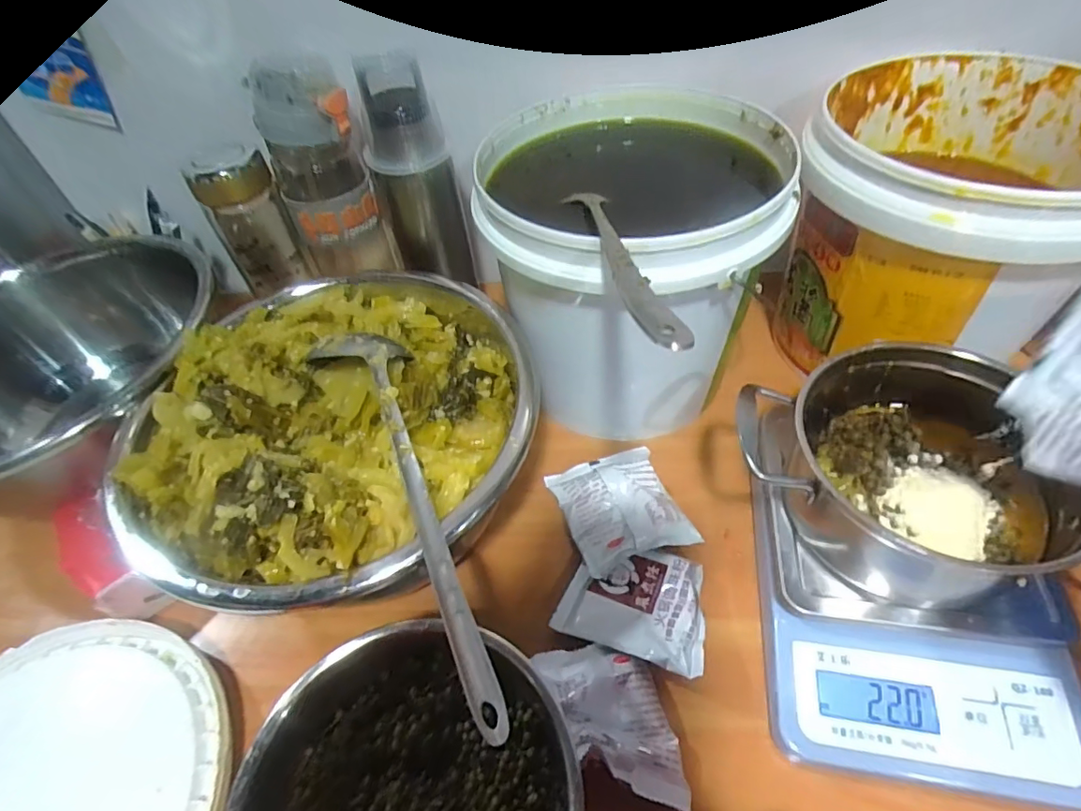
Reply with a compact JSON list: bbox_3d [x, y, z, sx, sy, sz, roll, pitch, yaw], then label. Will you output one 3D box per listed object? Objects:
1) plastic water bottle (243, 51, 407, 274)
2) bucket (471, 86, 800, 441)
[{"bbox_3d":[-0.181,-0.187,0.472,0.078,0.189,0.066,-28,53,-17],"label":"plastic water bottle"},{"bbox_3d":[0.066,-0.109,0.425,0.205,0.181,0.219,-3,50,3],"label":"bucket"}]

